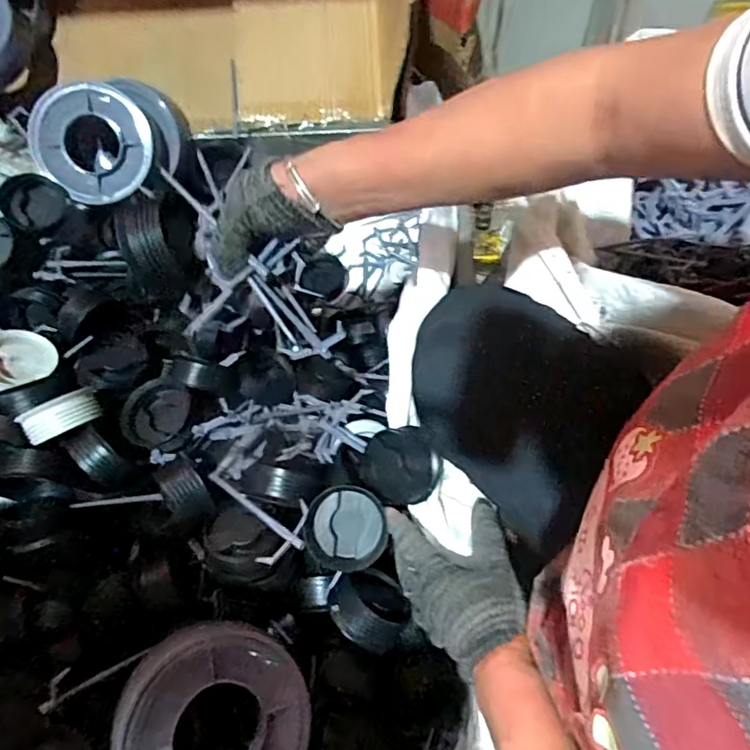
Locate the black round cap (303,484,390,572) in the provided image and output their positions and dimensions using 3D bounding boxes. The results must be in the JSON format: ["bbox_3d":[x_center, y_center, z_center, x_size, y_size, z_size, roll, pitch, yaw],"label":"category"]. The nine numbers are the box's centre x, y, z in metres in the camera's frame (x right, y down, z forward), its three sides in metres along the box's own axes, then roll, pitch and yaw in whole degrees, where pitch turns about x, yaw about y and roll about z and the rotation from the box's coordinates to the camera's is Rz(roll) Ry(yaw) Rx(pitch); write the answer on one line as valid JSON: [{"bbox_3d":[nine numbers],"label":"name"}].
[{"bbox_3d":[-0.026,0.141,0.508,0.073,0.034,0.069,-1,63,3],"label":"black round cap"}]

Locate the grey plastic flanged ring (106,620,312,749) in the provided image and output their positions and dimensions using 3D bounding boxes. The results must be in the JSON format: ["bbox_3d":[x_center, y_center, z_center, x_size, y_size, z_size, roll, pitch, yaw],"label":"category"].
[{"bbox_3d":[-0.134,0.288,0.457,0.152,0.044,0.152,10,59,-17],"label":"grey plastic flanged ring"}]

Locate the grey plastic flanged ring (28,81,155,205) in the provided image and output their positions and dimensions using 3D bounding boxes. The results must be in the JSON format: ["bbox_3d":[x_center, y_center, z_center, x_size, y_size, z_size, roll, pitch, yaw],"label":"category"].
[{"bbox_3d":[-0.369,-0.306,0.725,0.151,0.140,0.039,-35,29,-11],"label":"grey plastic flanged ring"}]

